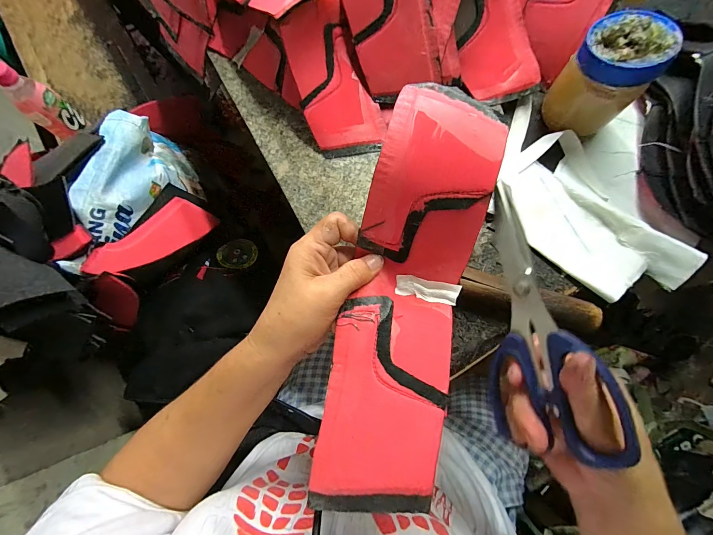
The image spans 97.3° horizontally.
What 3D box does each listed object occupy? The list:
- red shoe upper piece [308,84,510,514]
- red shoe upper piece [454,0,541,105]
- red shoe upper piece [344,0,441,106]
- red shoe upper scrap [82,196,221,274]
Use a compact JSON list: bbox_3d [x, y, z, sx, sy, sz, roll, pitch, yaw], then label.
[{"bbox_3d":[0.034,0.016,0.221,0.078,0.071,0.261,13,84,4],"label":"red shoe upper piece"},{"bbox_3d":[0.143,-0.257,0.333,0.079,0.022,0.161,-29,110,5],"label":"red shoe upper piece"},{"bbox_3d":[0.031,-0.249,0.300,0.078,0.151,0.010,-15,33,10],"label":"red shoe upper piece"},{"bbox_3d":[-0.297,-0.043,0.474,0.069,0.016,0.182,47,51,-17],"label":"red shoe upper scrap"}]

